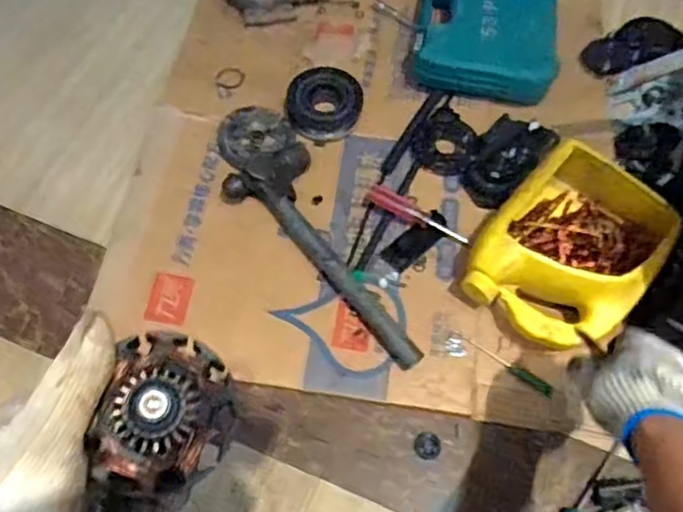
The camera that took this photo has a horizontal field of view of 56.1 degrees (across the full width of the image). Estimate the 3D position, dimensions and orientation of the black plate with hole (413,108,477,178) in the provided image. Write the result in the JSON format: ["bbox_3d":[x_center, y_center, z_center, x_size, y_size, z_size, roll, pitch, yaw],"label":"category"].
[{"bbox_3d":[0.143,-0.151,0.859,0.080,0.022,0.088,37,68,15],"label":"black plate with hole"}]

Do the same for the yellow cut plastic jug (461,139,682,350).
[{"bbox_3d":[0.262,-0.004,0.735,0.172,0.097,0.221,37,69,18],"label":"yellow cut plastic jug"}]

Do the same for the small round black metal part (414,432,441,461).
[{"bbox_3d":[0.095,0.209,0.705,0.029,0.004,0.029,1,64,-1],"label":"small round black metal part"}]

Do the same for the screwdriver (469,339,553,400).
[{"bbox_3d":[0.195,0.127,0.734,0.108,0.010,0.014,31,67,13],"label":"screwdriver"}]

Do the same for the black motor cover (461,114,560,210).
[{"bbox_3d":[0.205,-0.122,0.812,0.099,0.046,0.119,32,76,31],"label":"black motor cover"}]

